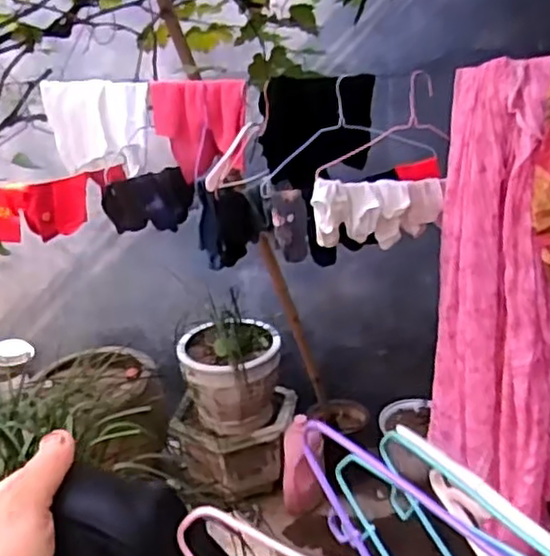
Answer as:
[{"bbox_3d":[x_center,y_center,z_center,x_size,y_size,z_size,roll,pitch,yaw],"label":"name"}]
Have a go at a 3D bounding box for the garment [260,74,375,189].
[{"bbox_3d":[0.077,-0.280,1.303,0.213,0.206,0.049,3,14,12],"label":"garment"}]

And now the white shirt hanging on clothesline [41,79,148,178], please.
[{"bbox_3d":[-0.378,-0.325,1.460,0.224,0.186,0.092,8,20,36],"label":"white shirt hanging on clothesline"}]

